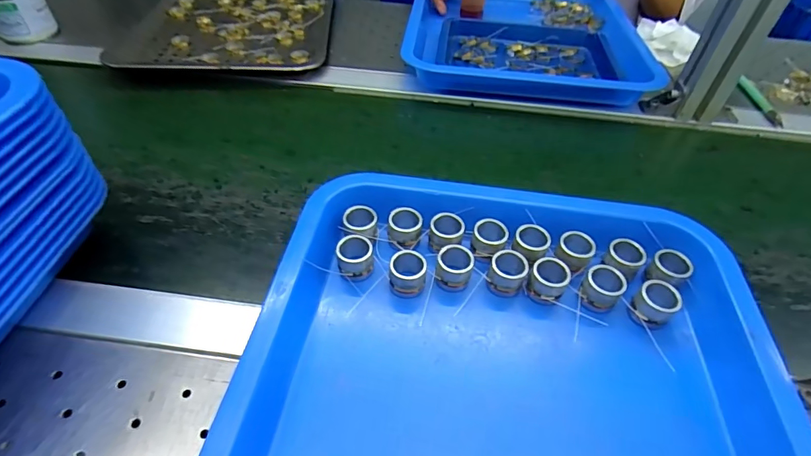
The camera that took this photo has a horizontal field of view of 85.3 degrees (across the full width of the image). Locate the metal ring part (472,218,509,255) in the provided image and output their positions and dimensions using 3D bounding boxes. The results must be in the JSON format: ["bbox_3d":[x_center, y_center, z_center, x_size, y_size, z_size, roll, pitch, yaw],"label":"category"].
[{"bbox_3d":[0.062,0.006,0.322,0.024,0.014,0.023,1,45,-1],"label":"metal ring part"}]

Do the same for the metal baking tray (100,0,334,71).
[{"bbox_3d":[-0.235,-0.289,0.617,0.259,0.026,0.329,-1,45,-3],"label":"metal baking tray"}]

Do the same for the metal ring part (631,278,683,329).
[{"bbox_3d":[0.165,0.052,0.293,0.023,0.021,0.029,35,53,27],"label":"metal ring part"}]

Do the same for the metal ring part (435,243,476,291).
[{"bbox_3d":[0.034,0.028,0.309,0.024,0.023,0.023,7,45,4],"label":"metal ring part"}]

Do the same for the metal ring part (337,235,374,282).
[{"bbox_3d":[-0.035,0.022,0.310,0.024,0.025,0.024,1,45,-1],"label":"metal ring part"}]

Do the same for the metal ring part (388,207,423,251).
[{"bbox_3d":[0.000,0.000,0.327,0.024,0.017,0.027,3,45,0],"label":"metal ring part"}]

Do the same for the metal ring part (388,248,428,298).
[{"bbox_3d":[0.002,0.032,0.303,0.024,0.025,0.023,4,45,1],"label":"metal ring part"}]

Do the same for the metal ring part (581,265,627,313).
[{"bbox_3d":[0.134,0.042,0.299,0.024,0.024,0.021,30,51,24],"label":"metal ring part"}]

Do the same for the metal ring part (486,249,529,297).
[{"bbox_3d":[0.071,0.032,0.308,0.025,0.027,0.020,14,46,11],"label":"metal ring part"}]

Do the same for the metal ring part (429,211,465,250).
[{"bbox_3d":[0.031,0.002,0.326,0.024,0.014,0.027,7,45,4],"label":"metal ring part"}]

